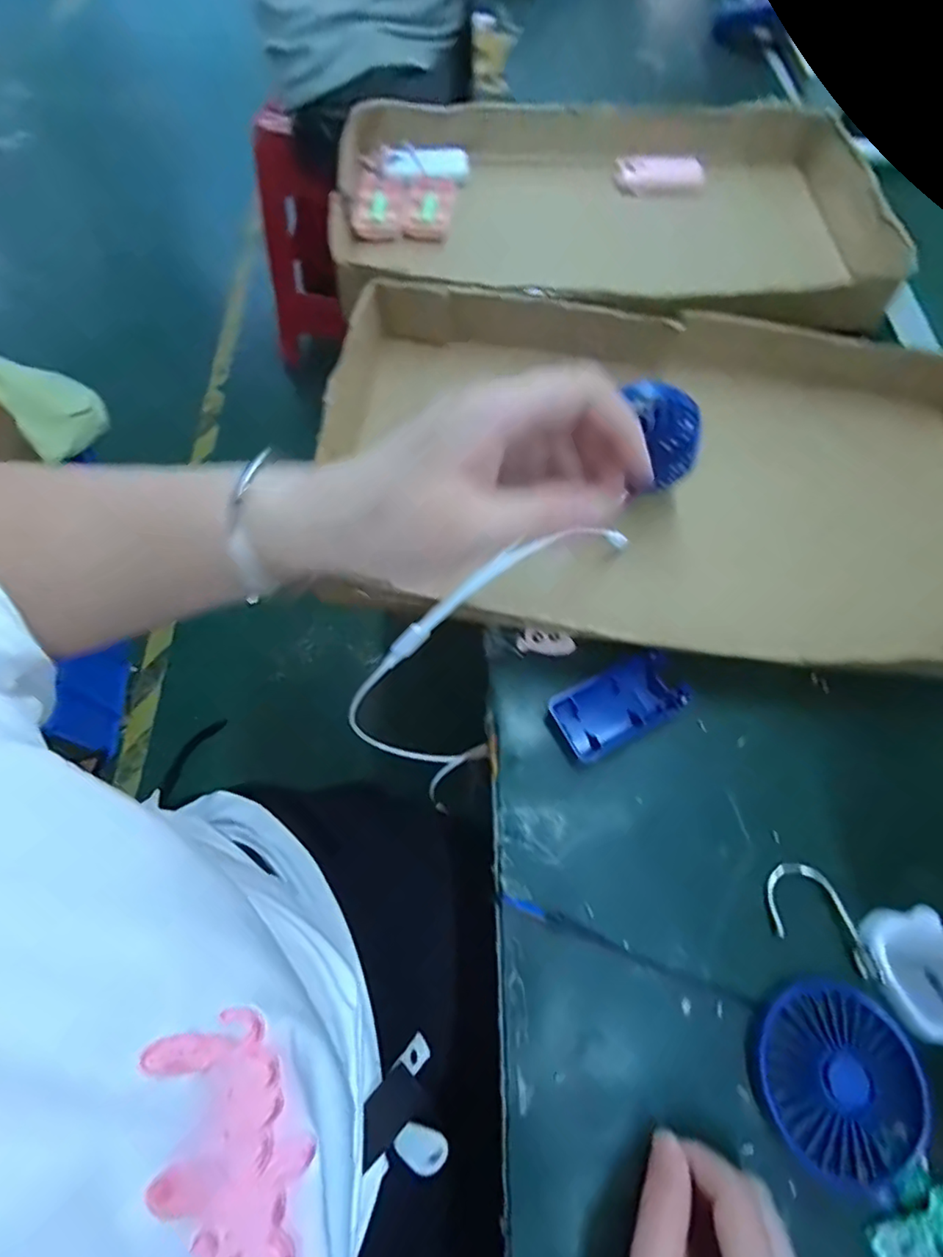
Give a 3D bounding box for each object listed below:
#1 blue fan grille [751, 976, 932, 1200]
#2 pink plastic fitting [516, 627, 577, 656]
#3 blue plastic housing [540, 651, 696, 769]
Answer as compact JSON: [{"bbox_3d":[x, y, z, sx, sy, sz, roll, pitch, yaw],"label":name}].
[{"bbox_3d":[0.196,0.240,0.307,0.085,0.015,0.087,1,66,-3],"label":"blue fan grille"},{"bbox_3d":[0.054,0.009,0.420,0.041,0.004,0.019,3,66,-2],"label":"pink plastic fitting"},{"bbox_3d":[0.099,0.053,0.394,0.095,0.020,0.050,-27,70,-14],"label":"blue plastic housing"}]

